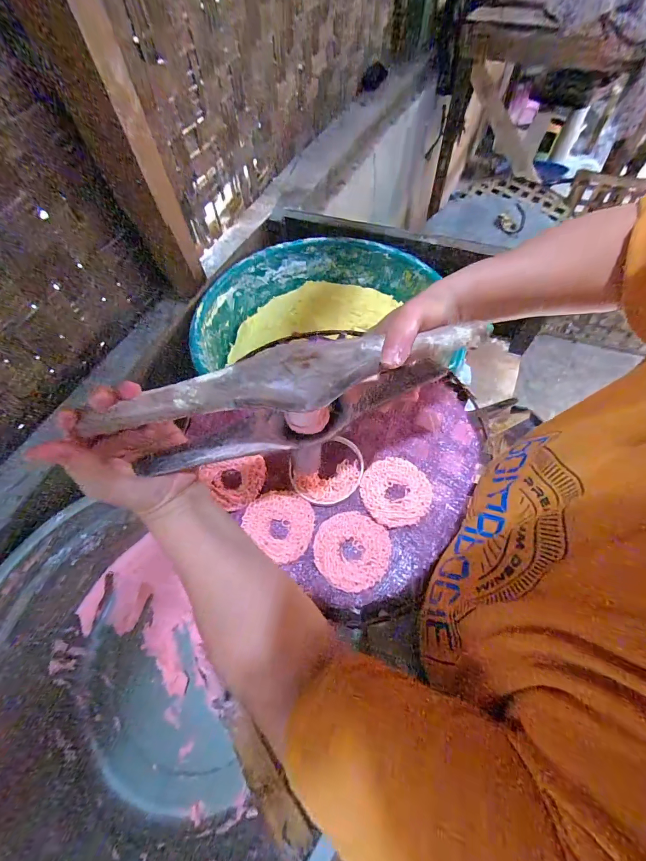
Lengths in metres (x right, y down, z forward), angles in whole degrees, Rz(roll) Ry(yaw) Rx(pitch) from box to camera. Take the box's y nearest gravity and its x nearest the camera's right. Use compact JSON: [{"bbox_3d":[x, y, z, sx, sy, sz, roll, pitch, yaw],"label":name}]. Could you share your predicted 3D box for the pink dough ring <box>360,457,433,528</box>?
[{"bbox_3d":[0.083,0.069,0.394,0.078,0.011,0.077,-1,62,2],"label":"pink dough ring"}]

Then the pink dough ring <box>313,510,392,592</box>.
[{"bbox_3d":[0.030,0.127,0.367,0.077,0.006,0.077,-1,62,2],"label":"pink dough ring"}]

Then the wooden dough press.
[{"bbox_3d":[-0.012,-0.028,0.292,0.309,0.085,0.051,-16,62,-13],"label":"wooden dough press"}]

